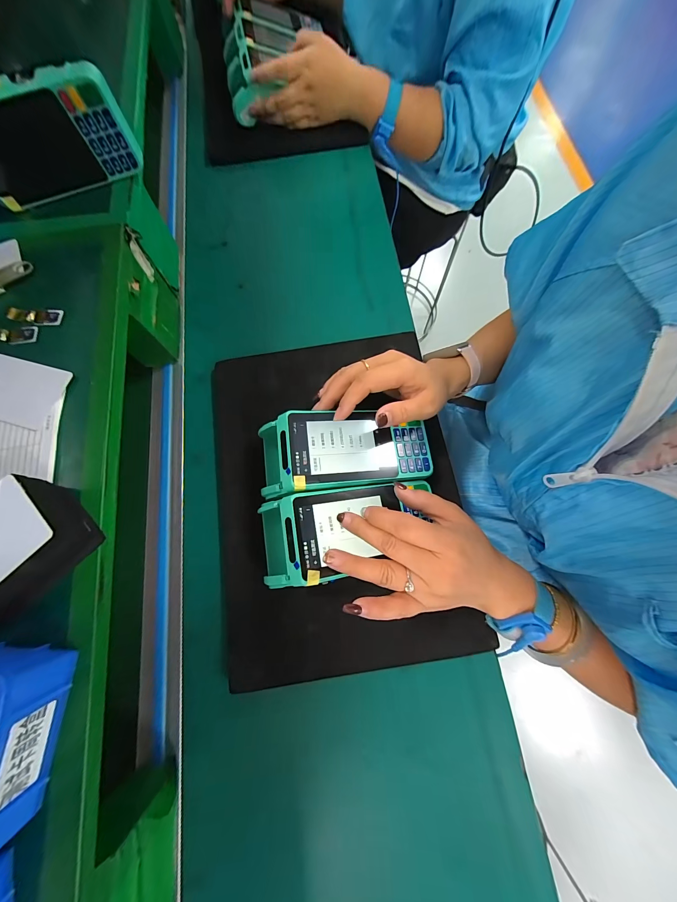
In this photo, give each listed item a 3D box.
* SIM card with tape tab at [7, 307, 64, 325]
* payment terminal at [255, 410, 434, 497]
[{"bbox_3d":[-0.272,-0.122,0.266,0.042,0.008,0.015,-2,74,1],"label":"SIM card with tape tab"},{"bbox_3d":[0.007,0.003,0.298,0.161,0.045,0.076,-1,74,-7],"label":"payment terminal"}]

